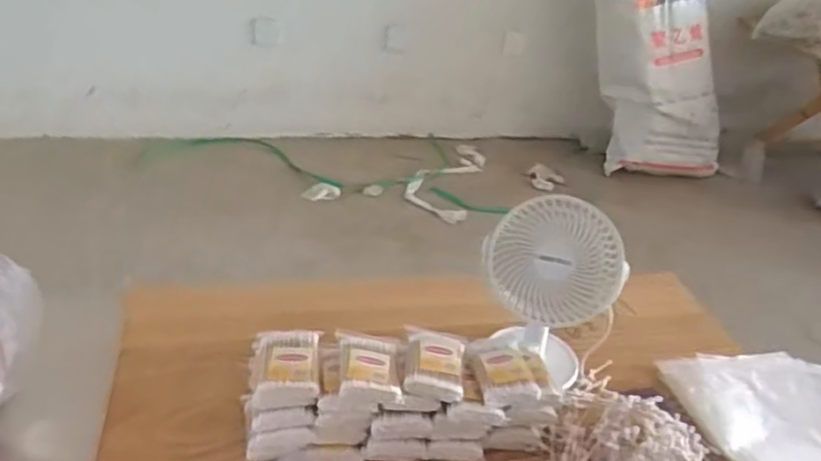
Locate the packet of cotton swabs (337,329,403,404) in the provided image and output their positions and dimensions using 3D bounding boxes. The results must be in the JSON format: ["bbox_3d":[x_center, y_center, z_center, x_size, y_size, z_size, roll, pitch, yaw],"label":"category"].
[{"bbox_3d":[-0.040,0.131,0.685,0.059,0.019,0.082,3,32,-7],"label":"packet of cotton swabs"}]

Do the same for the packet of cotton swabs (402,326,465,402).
[{"bbox_3d":[0.024,0.133,0.702,0.057,0.025,0.074,8,32,1],"label":"packet of cotton swabs"}]

